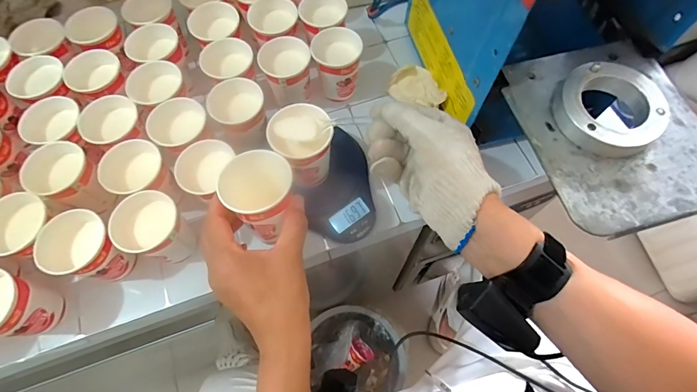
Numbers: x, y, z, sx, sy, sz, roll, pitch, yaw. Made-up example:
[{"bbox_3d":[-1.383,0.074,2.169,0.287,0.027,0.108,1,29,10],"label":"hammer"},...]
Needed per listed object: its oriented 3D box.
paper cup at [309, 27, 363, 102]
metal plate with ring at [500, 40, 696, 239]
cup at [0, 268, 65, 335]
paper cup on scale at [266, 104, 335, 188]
[{"bbox_3d":[-0.016,-0.179,0.511,0.065,0.077,0.063,0,66,1],"label":"paper cup"},{"bbox_3d":[0.262,-0.072,0.358,0.167,0.031,0.198,-15,67,-6],"label":"metal plate with ring"},{"bbox_3d":[-0.355,0.117,0.384,0.066,0.078,0.064,0,66,1],"label":"cup"},{"bbox_3d":[-0.050,-0.052,0.414,0.062,0.090,0.060,0,66,1],"label":"paper cup on scale"}]

